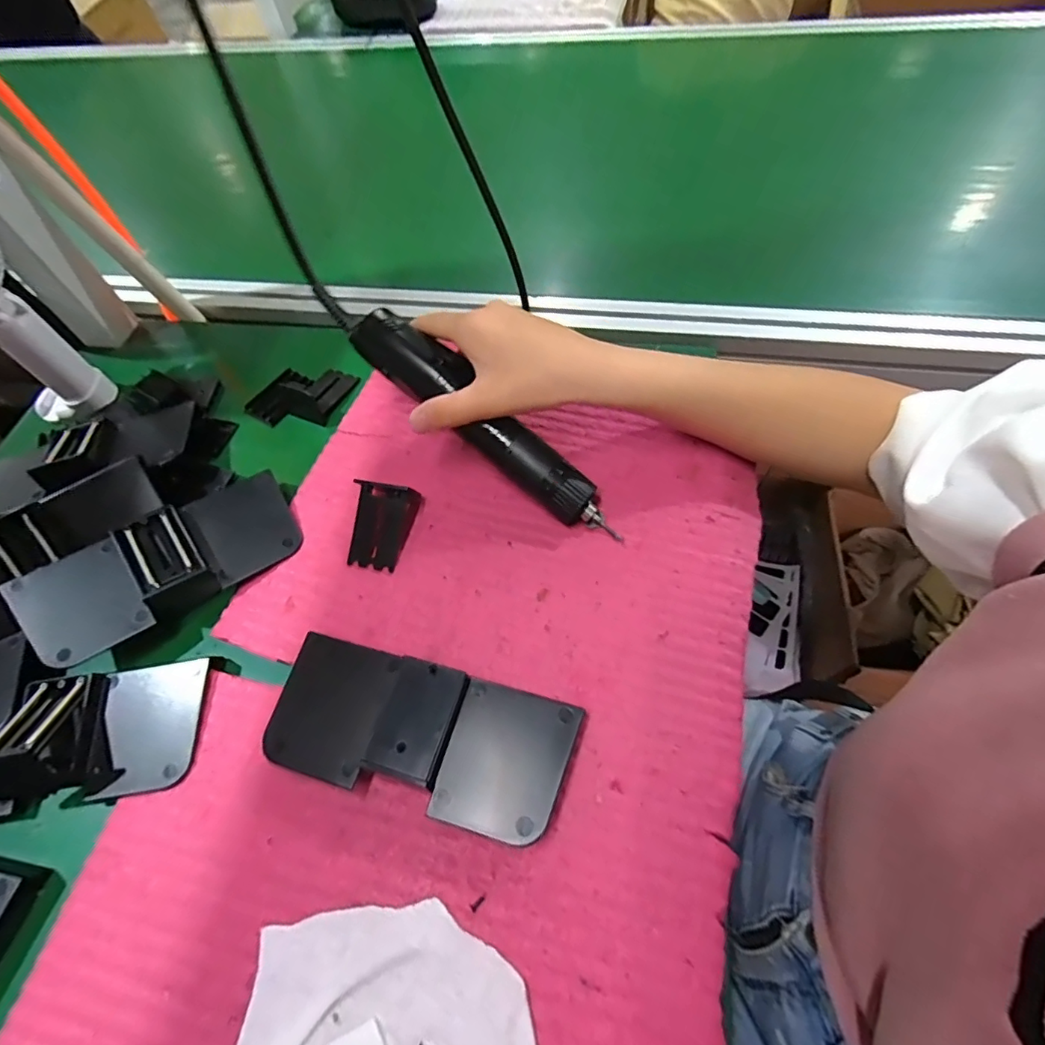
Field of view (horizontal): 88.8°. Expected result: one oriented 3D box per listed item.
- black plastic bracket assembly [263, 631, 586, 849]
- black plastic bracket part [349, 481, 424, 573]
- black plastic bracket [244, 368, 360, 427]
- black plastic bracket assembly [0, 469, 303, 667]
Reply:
[{"bbox_3d":[-0.056,0.112,0.285,0.159,0.031,0.070,13,61,11],"label":"black plastic bracket assembly"},{"bbox_3d":[-0.096,-0.002,0.359,0.035,0.029,0.060,11,61,10],"label":"black plastic bracket part"},{"bbox_3d":[-0.189,-0.117,0.448,0.076,0.036,0.069,17,62,14],"label":"black plastic bracket"},{"bbox_3d":[-0.235,0.023,0.353,0.163,0.035,0.078,-37,64,-17],"label":"black plastic bracket assembly"}]

